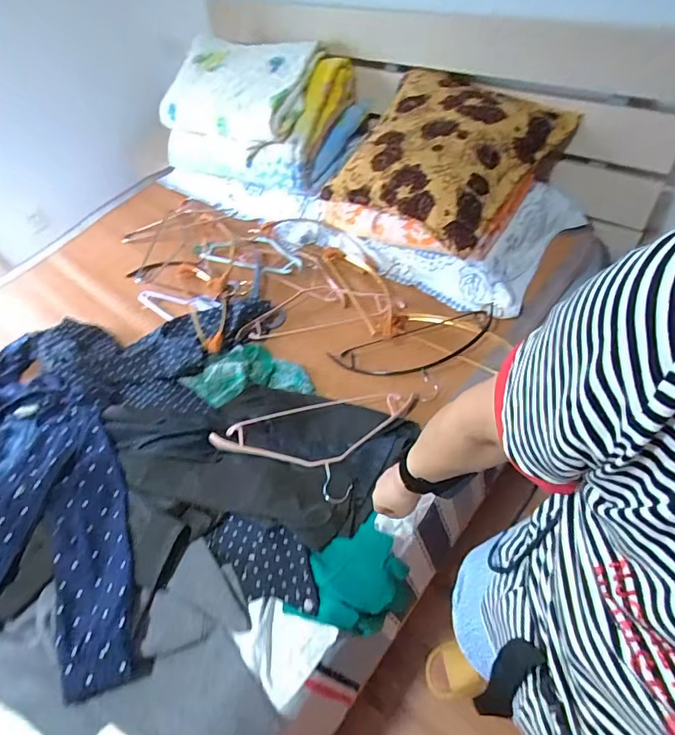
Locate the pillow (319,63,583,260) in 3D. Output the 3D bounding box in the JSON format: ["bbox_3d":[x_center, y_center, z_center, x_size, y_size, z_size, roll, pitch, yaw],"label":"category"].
[{"bbox_3d":[0.255,-0.554,1.165,0.475,0.137,0.440,35,89,25],"label":"pillow"}]

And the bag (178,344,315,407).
[{"bbox_3d":[-0.215,0.012,1.107,0.294,0.035,0.172,-11,53,4],"label":"bag"}]

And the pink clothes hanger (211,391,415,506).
[{"bbox_3d":[-0.033,0.162,0.926,0.428,0.026,0.222,-8,59,-6],"label":"pink clothes hanger"}]

